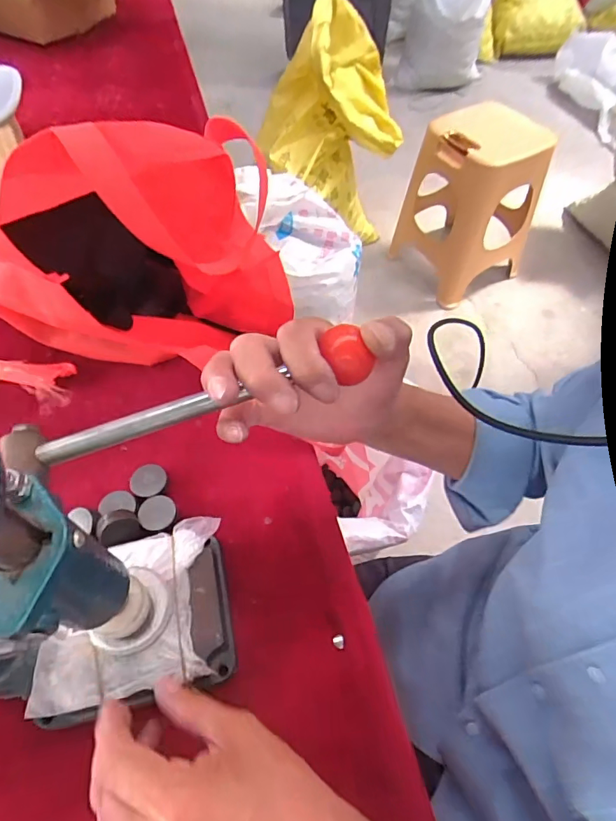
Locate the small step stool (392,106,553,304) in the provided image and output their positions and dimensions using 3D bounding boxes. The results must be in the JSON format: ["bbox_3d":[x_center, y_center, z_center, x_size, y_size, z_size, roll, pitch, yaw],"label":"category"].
[{"bbox_3d":[0.488,-0.659,1.456,0.345,0.471,0.366,-26,62,-17],"label":"small step stool"}]

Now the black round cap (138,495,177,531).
[{"bbox_3d":[-0.135,0.092,0.416,0.031,0.009,0.032,1,58,-1],"label":"black round cap"}]

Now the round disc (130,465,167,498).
[{"bbox_3d":[-0.147,0.065,0.428,0.031,0.004,0.030,4,70,-19],"label":"round disc"}]

